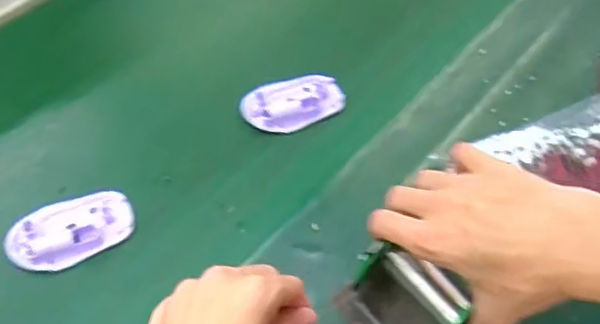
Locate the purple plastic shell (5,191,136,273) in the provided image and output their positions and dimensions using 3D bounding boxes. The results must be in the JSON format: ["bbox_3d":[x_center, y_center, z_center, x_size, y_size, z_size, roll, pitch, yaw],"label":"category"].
[{"bbox_3d":[-0.191,0.056,0.506,0.099,0.019,0.063,-20,58,-14],"label":"purple plastic shell"}]

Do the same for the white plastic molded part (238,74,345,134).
[{"bbox_3d":[-0.005,-0.060,0.584,0.096,0.013,0.061,-27,60,-19],"label":"white plastic molded part"}]

